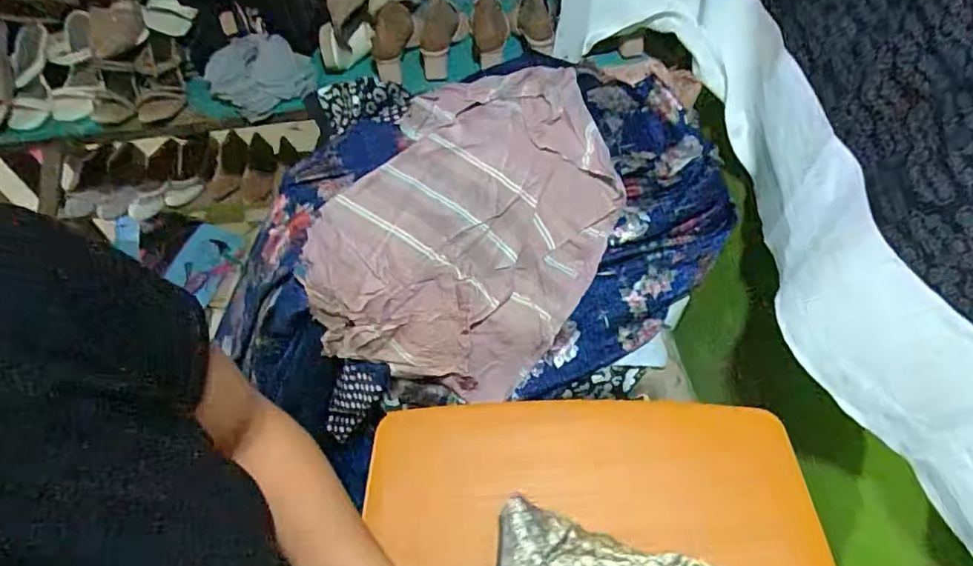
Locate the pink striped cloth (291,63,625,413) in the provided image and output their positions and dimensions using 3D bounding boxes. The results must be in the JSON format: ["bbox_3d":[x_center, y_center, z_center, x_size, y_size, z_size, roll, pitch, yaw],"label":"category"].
[{"bbox_3d":[-0.026,-0.107,0.845,0.405,0.178,0.526,27,61,18],"label":"pink striped cloth"}]

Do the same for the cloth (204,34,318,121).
[{"bbox_3d":[-0.456,-0.419,1.102,0.191,0.039,0.173,-32,78,-8],"label":"cloth"}]

